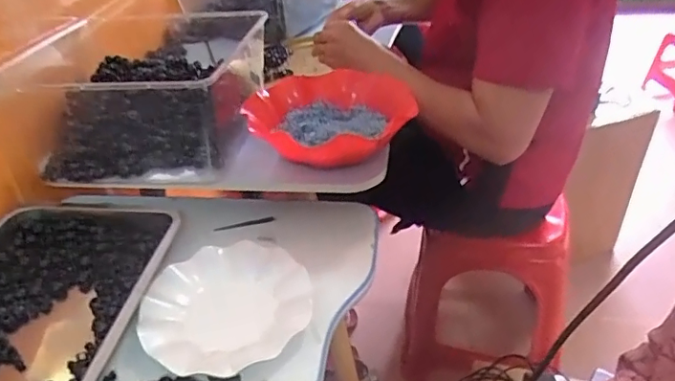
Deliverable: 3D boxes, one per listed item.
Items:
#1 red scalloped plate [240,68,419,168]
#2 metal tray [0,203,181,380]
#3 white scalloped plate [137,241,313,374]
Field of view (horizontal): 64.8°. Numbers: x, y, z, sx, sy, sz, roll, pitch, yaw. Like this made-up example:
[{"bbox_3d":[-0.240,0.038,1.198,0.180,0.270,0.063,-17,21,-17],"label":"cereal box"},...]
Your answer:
[{"bbox_3d":[-0.009,-0.111,0.754,0.224,0.055,0.242,-3,35,2],"label":"red scalloped plate"},{"bbox_3d":[-0.327,0.125,0.586,0.233,0.050,0.301,2,36,9],"label":"metal tray"},{"bbox_3d":[-0.122,0.123,0.594,0.180,0.020,0.180,-3,35,2],"label":"white scalloped plate"}]

